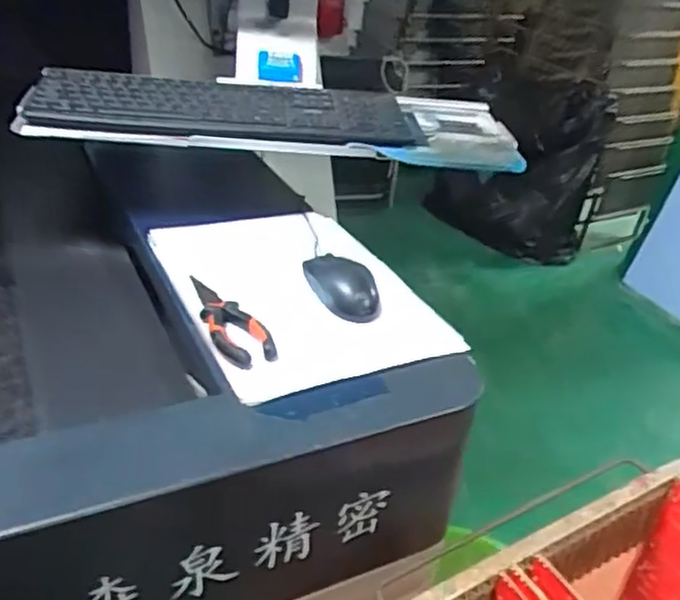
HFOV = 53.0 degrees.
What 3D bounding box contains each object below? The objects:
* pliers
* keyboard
[{"bbox_3d":[-0.111,0.012,0.642,0.043,0.023,0.156,-11,36,-27],"label":"pliers"},{"bbox_3d":[-0.130,-0.236,0.837,0.463,0.035,0.146,1,32,-9],"label":"keyboard"}]

